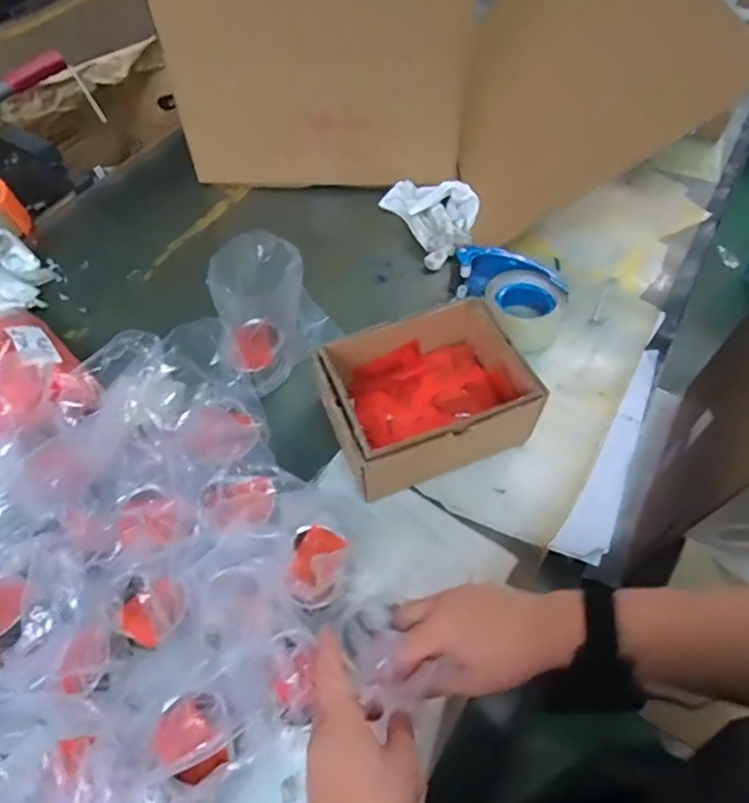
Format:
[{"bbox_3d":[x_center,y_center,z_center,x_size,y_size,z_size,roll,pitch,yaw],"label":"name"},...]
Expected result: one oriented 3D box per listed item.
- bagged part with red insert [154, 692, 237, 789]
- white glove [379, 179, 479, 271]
[{"bbox_3d":[-0.138,0.256,0.448,0.051,0.027,0.061,-27,60,-19],"label":"bagged part with red insert"},{"bbox_3d":[0.088,-0.273,0.837,0.110,0.040,0.170,-21,59,-15],"label":"white glove"}]

